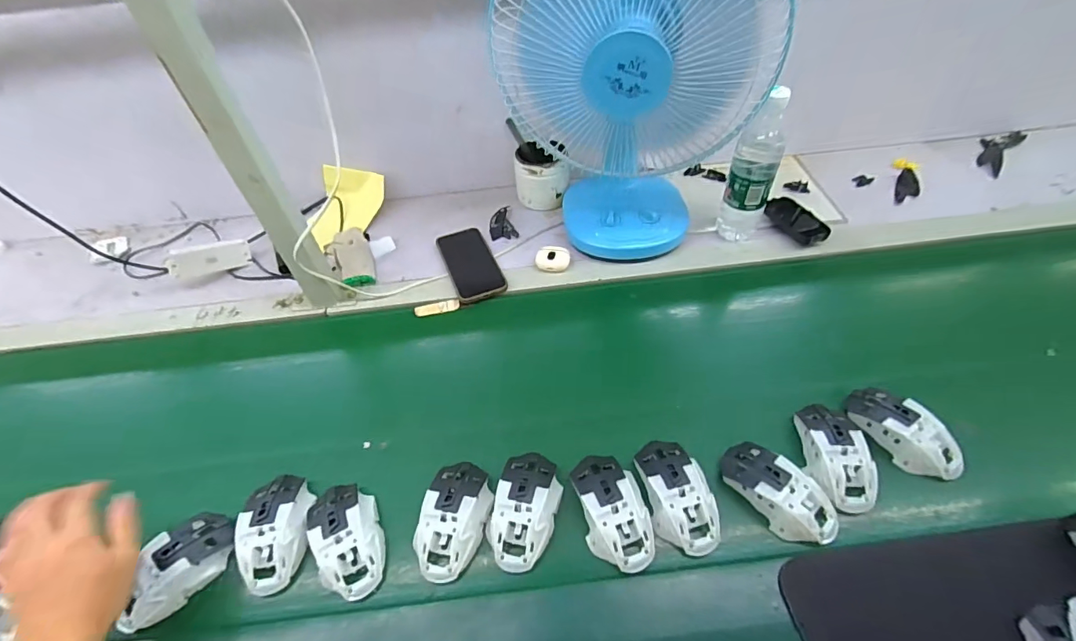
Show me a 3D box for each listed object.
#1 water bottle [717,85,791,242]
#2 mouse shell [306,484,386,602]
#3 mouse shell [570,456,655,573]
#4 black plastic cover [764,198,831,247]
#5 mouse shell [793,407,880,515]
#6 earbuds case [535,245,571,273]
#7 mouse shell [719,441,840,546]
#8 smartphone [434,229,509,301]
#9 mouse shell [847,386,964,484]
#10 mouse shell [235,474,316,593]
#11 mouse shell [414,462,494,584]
[{"bbox_3d":[0.319,-0.225,0.691,0.063,0.222,0.073,16,50,20],"label":"water bottle"},{"bbox_3d":[-0.198,0.220,0.479,0.070,0.034,0.116,-28,50,-20],"label":"mouse shell"},{"bbox_3d":[0.077,0.190,0.477,0.062,0.033,0.111,-12,46,-6],"label":"mouse shell"},{"bbox_3d":[0.413,-0.160,0.754,0.047,0.024,0.114,-14,47,-8],"label":"black plastic cover"},{"bbox_3d":[0.317,0.141,0.501,0.065,0.032,0.117,3,47,8],"label":"mouse shell"},{"bbox_3d":[0.023,-0.093,0.736,0.054,0.024,0.053,0,46,6],"label":"earbuds case"},{"bbox_3d":[0.245,0.172,0.478,0.058,0.036,0.115,-34,52,-25],"label":"mouse shell"},{"bbox_3d":[-0.109,-0.095,0.749,0.076,0.010,0.167,-19,47,-12],"label":"smartphone"},{"bbox_3d":[0.402,0.122,0.513,0.059,0.036,0.115,-28,50,-20],"label":"mouse shell"},{"bbox_3d":[-0.274,0.218,0.490,0.065,0.039,0.114,-8,46,-2],"label":"mouse shell"},{"bbox_3d":[-0.086,0.202,0.482,0.064,0.030,0.112,5,47,10],"label":"mouse shell"}]

